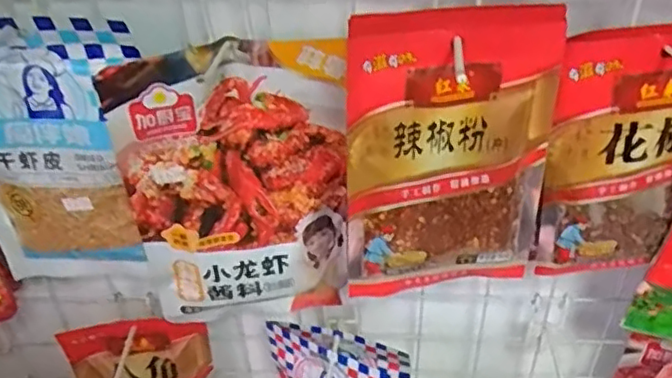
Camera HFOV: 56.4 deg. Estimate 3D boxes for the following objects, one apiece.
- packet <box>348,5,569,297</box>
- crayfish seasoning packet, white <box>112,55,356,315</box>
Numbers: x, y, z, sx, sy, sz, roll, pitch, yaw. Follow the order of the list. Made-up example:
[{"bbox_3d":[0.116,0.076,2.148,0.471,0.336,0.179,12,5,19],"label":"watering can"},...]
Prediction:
[{"bbox_3d":[0.070,-0.016,0.396,0.126,0.186,0.023,-6,28,-8],"label":"packet"},{"bbox_3d":[-0.069,0.008,0.461,0.154,0.201,0.024,-8,39,-7],"label":"crayfish seasoning packet, white"}]

